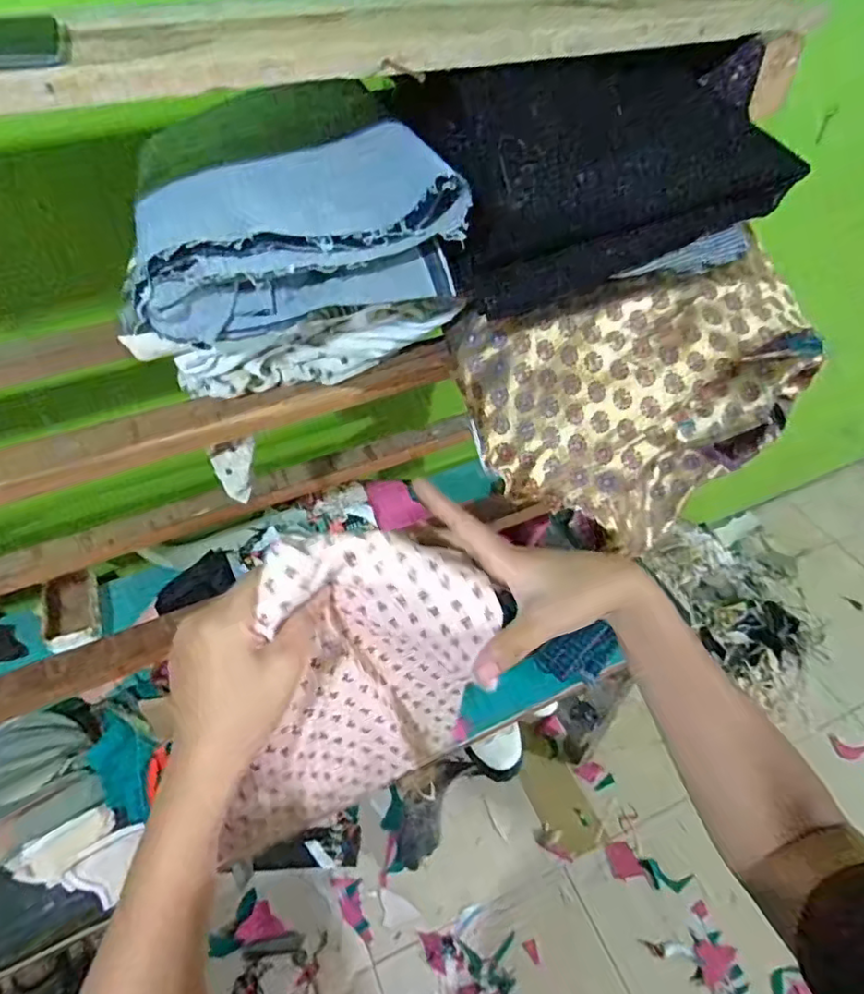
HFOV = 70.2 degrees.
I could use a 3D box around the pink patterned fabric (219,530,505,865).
[{"bbox_3d":[-0.054,0.117,0.379,0.173,0.207,0.064,-19,50,-20],"label":"pink patterned fabric"}]

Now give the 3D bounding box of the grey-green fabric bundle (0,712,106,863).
[{"bbox_3d":[-0.465,0.329,0.716,0.134,0.063,0.139,2,46,-2],"label":"grey-green fabric bundle"}]

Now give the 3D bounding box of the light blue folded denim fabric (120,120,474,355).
[{"bbox_3d":[-0.095,-0.177,0.409,0.207,0.074,0.143,-15,48,-17],"label":"light blue folded denim fabric"}]

